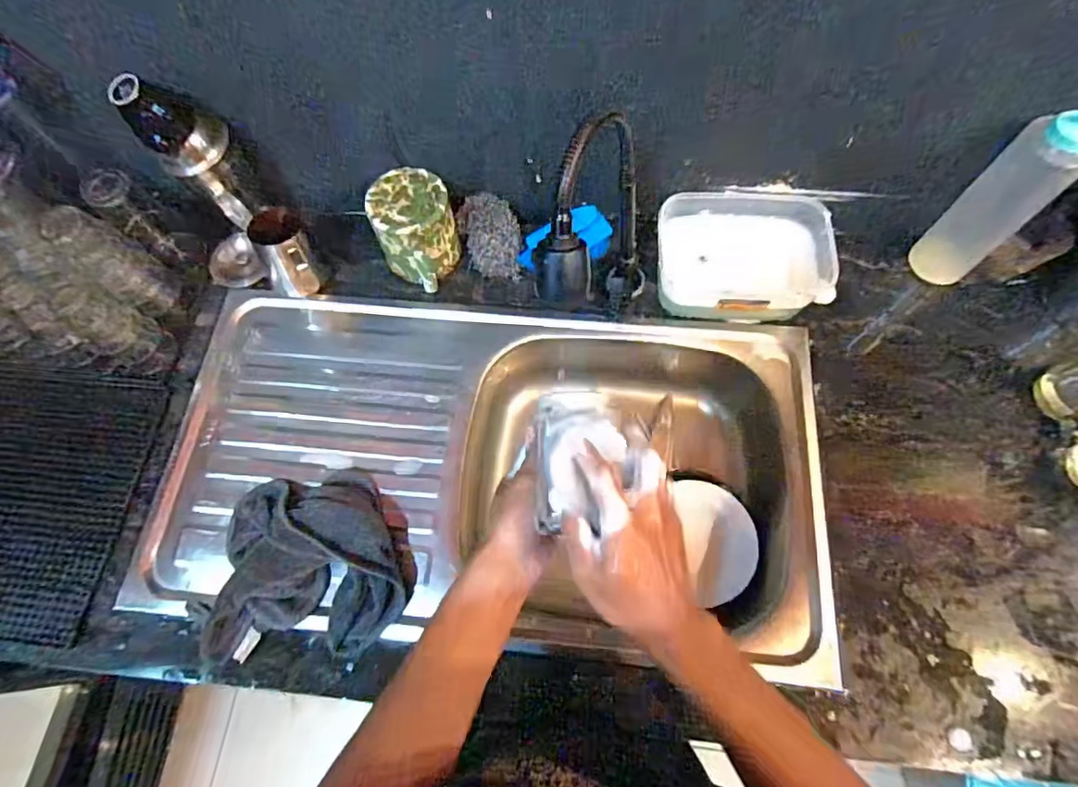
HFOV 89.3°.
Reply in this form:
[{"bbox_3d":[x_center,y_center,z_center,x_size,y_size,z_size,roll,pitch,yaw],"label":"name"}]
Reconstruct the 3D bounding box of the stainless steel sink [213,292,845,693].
[{"bbox_3d":[-0.053,0.090,0.686,0.747,0.124,0.392,5,68,3],"label":"stainless steel sink"}]

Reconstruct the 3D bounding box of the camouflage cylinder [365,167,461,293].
[{"bbox_3d":[-0.154,-0.201,0.693,0.102,0.095,0.133,-20,69,-6],"label":"camouflage cylinder"}]

